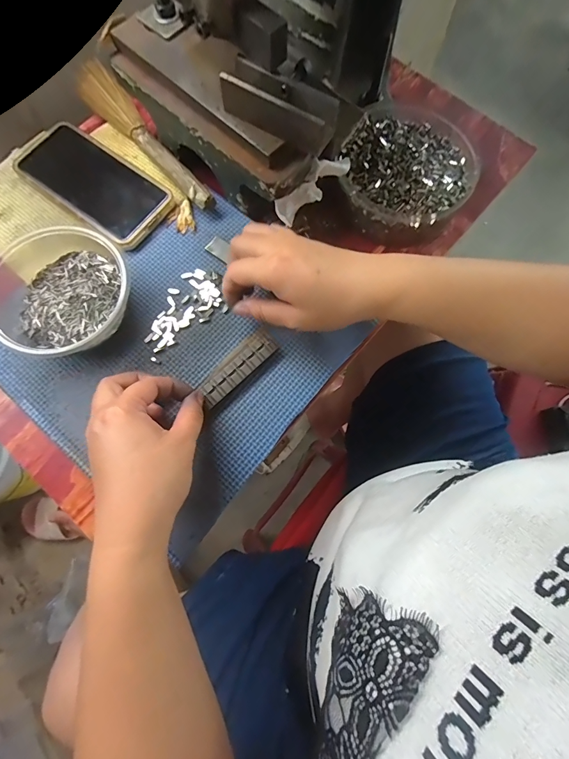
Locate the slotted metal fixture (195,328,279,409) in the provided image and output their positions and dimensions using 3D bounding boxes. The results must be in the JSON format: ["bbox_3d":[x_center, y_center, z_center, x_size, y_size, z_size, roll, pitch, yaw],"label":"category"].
[{"bbox_3d":[-0.041,-0.013,0.318,0.029,0.014,0.082,41,74,9],"label":"slotted metal fixture"}]

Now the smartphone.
[{"bbox_3d":[-0.194,-0.199,0.360,0.167,0.010,0.075,36,77,7],"label":"smartphone"}]

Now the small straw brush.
[{"bbox_3d":[-0.153,-0.250,0.370,0.039,0.022,0.230,-36,79,-10],"label":"small straw brush"}]

